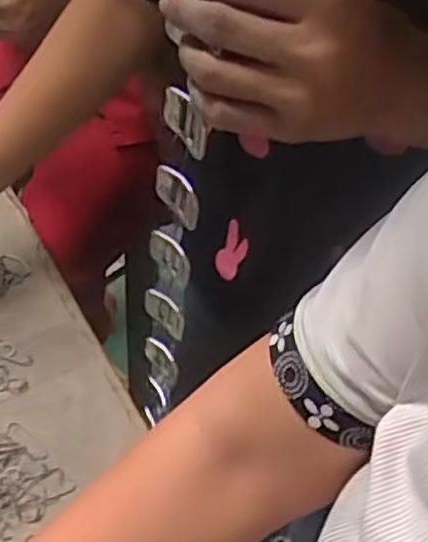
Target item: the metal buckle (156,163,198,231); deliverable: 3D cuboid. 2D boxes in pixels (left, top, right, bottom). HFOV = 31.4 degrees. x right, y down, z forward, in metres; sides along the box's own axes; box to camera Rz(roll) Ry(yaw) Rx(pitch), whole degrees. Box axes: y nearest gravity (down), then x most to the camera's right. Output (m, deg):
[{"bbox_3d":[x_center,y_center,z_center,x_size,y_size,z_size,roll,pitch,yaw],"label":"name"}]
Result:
[{"bbox_3d":[-0.021,-0.045,0.437,0.006,0.035,0.035,-28,58,-26],"label":"metal buckle"}]

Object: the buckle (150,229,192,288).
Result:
[{"bbox_3d":[-0.027,-0.009,0.476,0.006,0.034,0.036,-33,60,-28],"label":"buckle"}]

